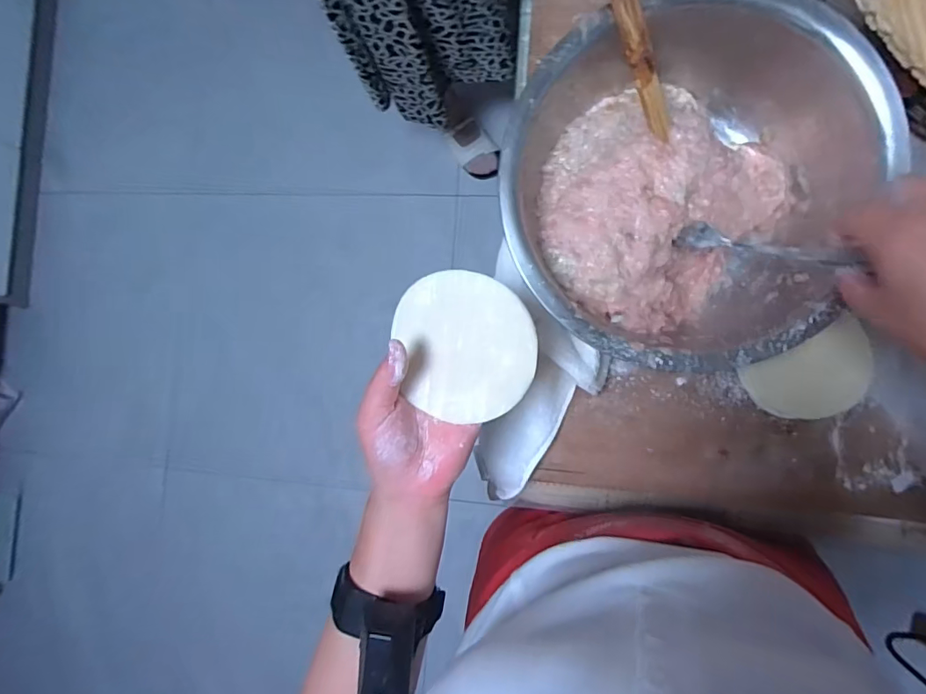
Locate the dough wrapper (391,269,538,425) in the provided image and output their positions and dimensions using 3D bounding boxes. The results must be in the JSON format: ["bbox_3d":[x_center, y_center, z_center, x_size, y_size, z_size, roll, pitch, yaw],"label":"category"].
[{"bbox_3d":[-0.001,0.000,0.338,0.097,0.005,0.096,6,99,22],"label":"dough wrapper"}]

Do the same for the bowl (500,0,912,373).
[{"bbox_3d":[0.169,-0.125,0.414,0.248,0.128,0.273,22,91,10],"label":"bowl"}]

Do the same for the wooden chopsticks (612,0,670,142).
[{"bbox_3d":[0.124,-0.229,0.366,0.017,0.011,0.163,-27,120,7],"label":"wooden chopsticks"}]

